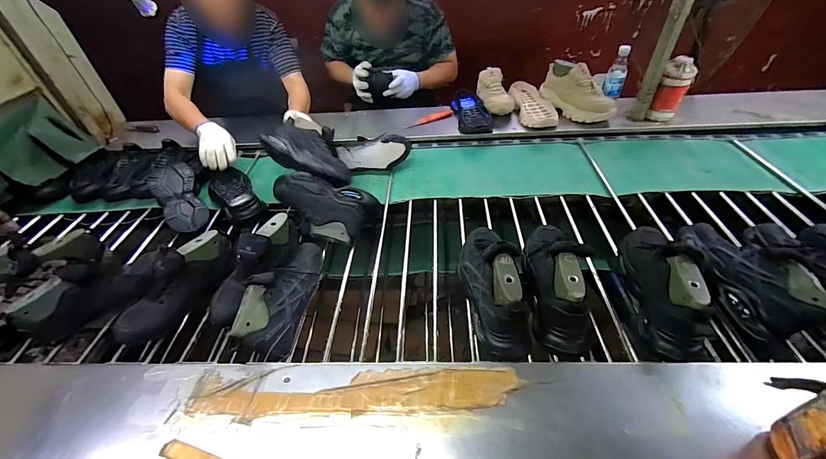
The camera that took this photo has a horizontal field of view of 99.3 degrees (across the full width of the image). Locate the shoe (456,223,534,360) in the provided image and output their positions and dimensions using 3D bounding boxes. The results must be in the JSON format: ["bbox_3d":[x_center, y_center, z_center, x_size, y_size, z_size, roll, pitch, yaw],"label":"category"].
[{"bbox_3d":[0.154,0.092,0.695,0.089,0.139,0.291,-8,44,-1],"label":"shoe"}]

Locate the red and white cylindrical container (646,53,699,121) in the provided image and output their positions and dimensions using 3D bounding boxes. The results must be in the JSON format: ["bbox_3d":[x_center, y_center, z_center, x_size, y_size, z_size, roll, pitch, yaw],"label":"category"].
[{"bbox_3d":[0.853,-0.456,1.153,0.085,0.180,0.072,25,52,29],"label":"red and white cylindrical container"}]

